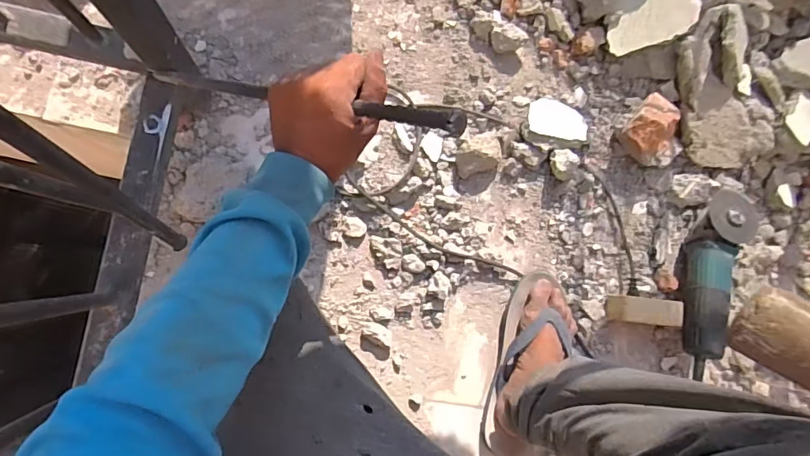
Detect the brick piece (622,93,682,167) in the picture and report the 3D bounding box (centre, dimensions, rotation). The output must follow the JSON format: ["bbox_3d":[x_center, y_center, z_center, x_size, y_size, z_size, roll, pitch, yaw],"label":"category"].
[{"bbox_3d":[0.412,-0.155,0.810,0.095,0.051,0.110,-34,92,-10],"label":"brick piece"}]

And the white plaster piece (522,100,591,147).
[{"bbox_3d":[0.247,-0.170,0.799,0.104,0.019,0.081,11,70,-8],"label":"white plaster piece"}]

